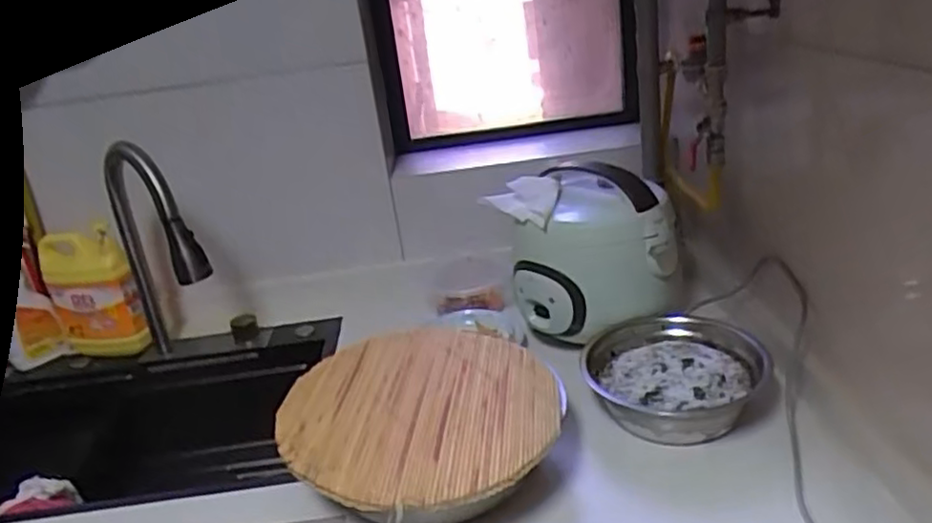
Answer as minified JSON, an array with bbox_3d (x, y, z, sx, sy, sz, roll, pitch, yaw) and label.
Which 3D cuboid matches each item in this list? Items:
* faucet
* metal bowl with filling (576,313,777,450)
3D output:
[{"bbox_3d":[-0.464,0.000,1.077,0.240,0.361,0.040,15,32,42],"label":"faucet"},{"bbox_3d":[0.271,0.150,0.918,0.222,0.067,0.219,-6,26,3],"label":"metal bowl with filling"}]

